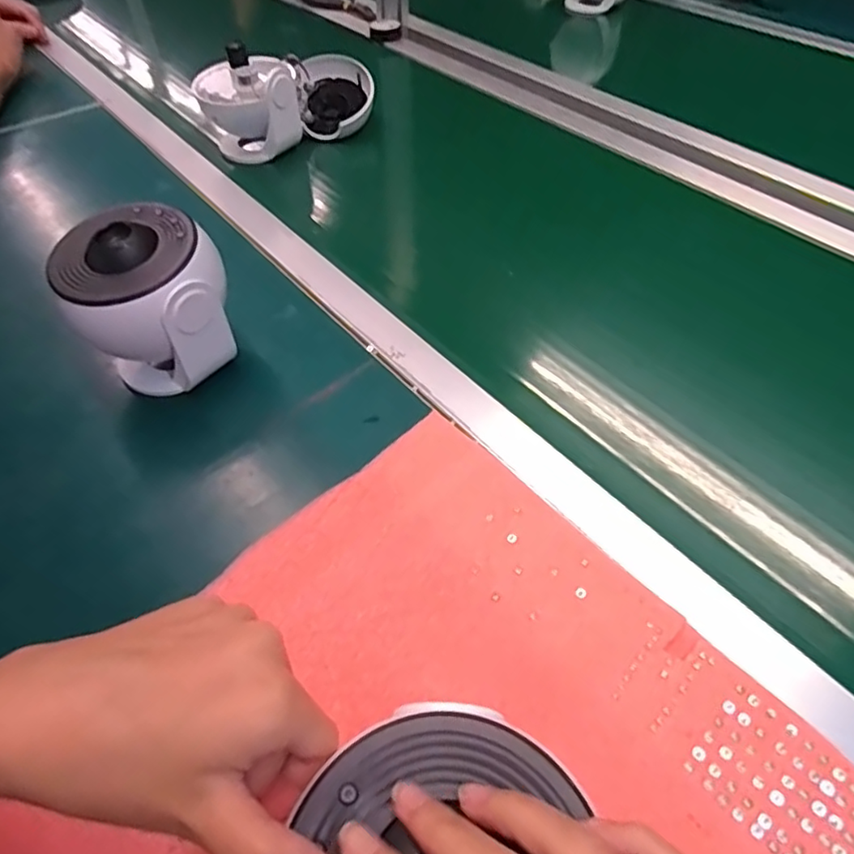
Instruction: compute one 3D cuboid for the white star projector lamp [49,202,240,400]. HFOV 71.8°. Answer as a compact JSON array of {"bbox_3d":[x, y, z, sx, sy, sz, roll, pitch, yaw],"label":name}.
[{"bbox_3d":[-0.208,-0.091,0.455,0.111,0.119,0.096,-24,54,-18],"label":"white star projector lamp"}]

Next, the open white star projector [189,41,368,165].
[{"bbox_3d":[-0.166,-0.412,0.732,0.212,0.100,0.100,-27,55,-27],"label":"open white star projector"}]

